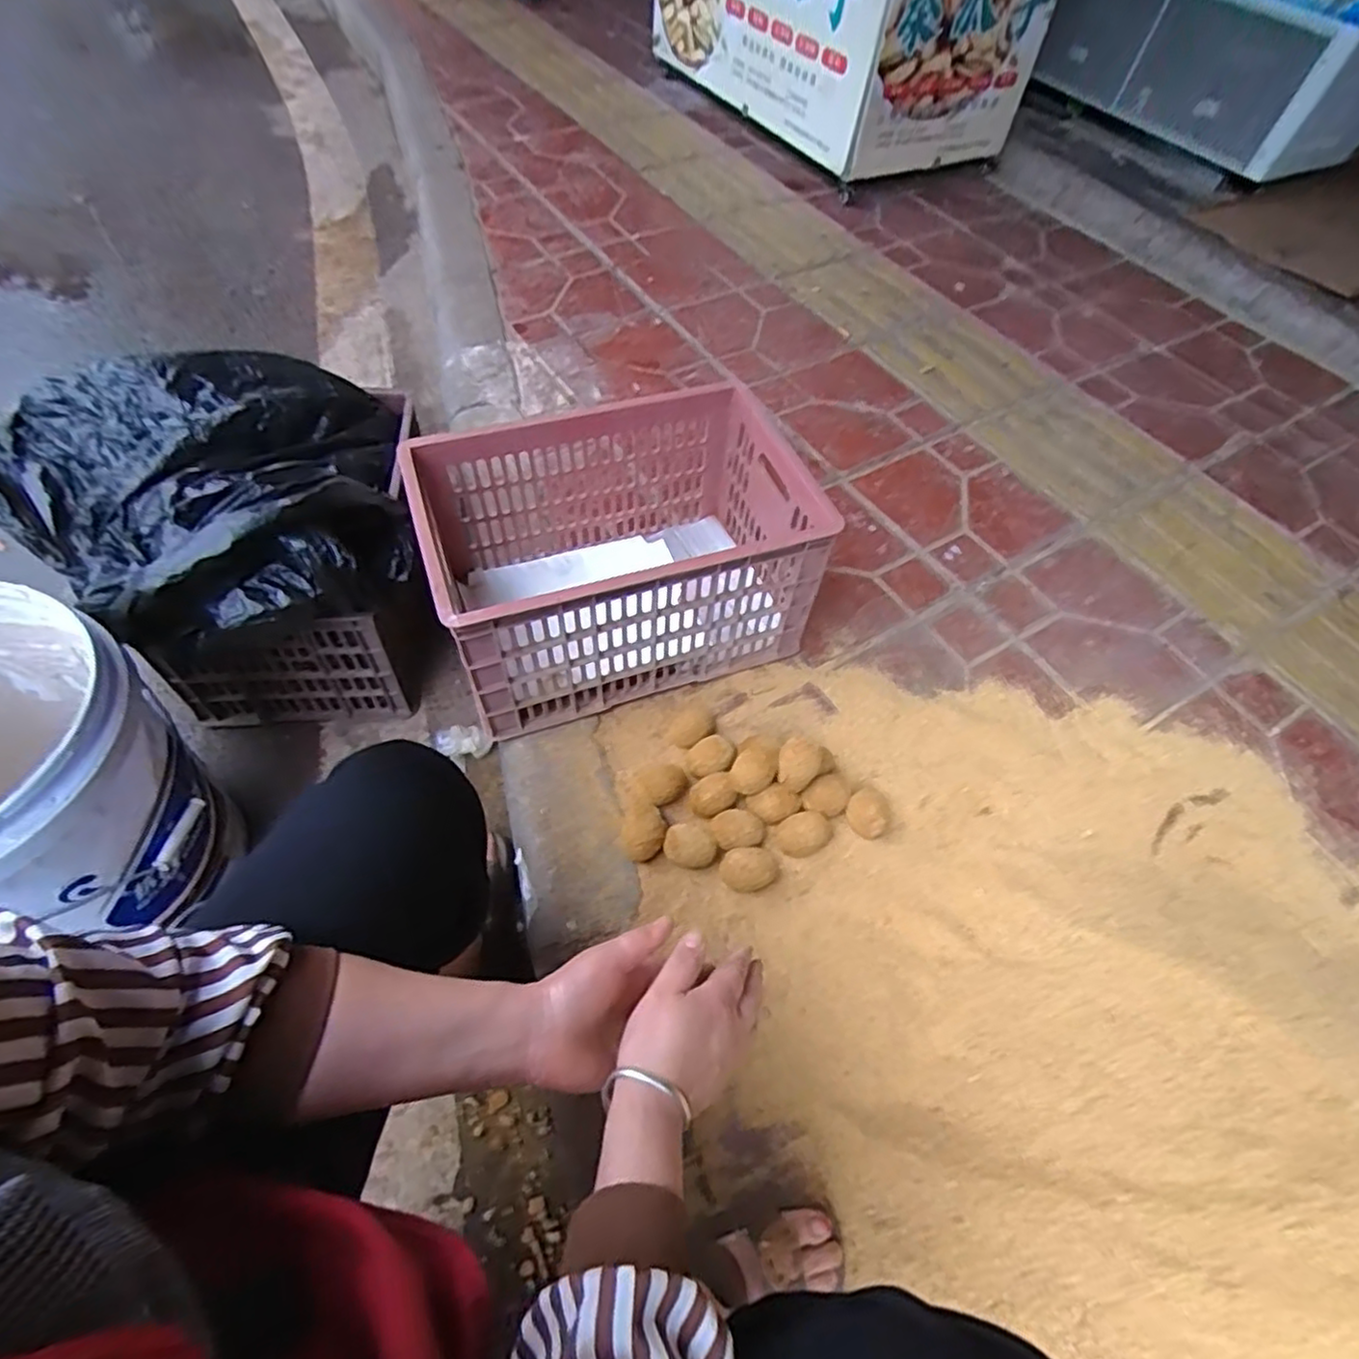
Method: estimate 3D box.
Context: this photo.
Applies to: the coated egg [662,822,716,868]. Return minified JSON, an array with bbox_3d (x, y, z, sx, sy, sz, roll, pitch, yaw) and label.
[{"bbox_3d":[0.011,0.194,0.800,0.060,0.044,0.046,4,58,-2],"label":"coated egg"}]

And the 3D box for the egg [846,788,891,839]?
[{"bbox_3d":[0.225,0.164,0.831,0.052,0.045,0.053,4,57,-6],"label":"egg"}]

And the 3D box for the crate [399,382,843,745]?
[{"bbox_3d":[-0.072,-0.162,0.909,0.467,0.244,0.298,-15,60,-14],"label":"crate"}]

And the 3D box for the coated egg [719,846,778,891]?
[{"bbox_3d":[0.078,0.216,0.785,0.065,0.046,0.046,-6,58,-8],"label":"coated egg"}]

